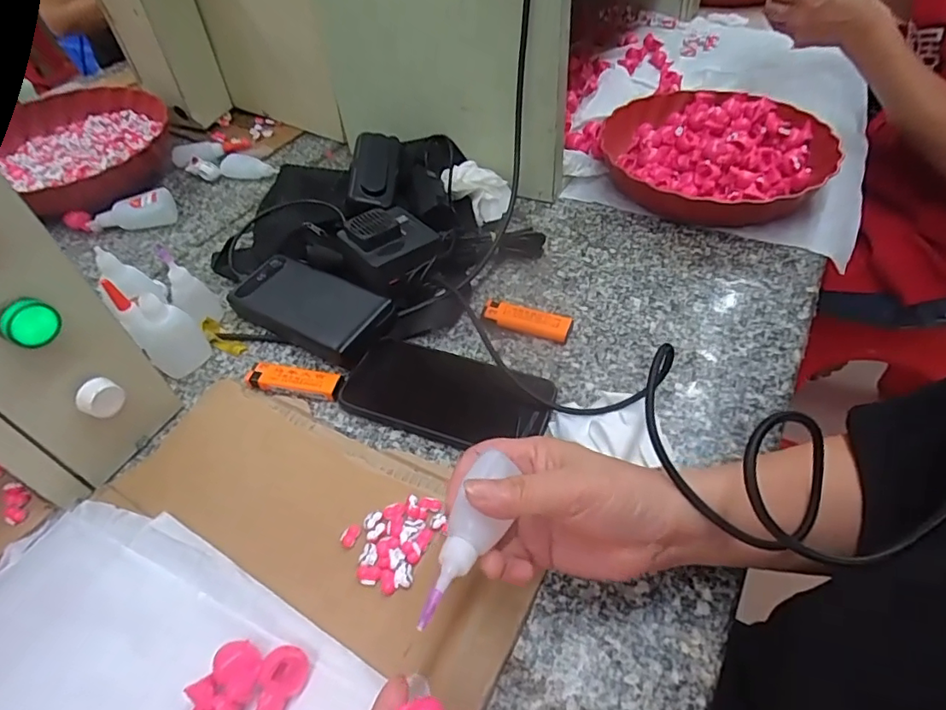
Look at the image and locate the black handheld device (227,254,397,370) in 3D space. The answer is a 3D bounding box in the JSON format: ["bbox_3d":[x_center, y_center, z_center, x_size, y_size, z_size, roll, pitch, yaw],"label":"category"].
[{"bbox_3d":[-0.149,-0.045,0.493,0.153,0.033,0.071,27,55,24],"label":"black handheld device"}]

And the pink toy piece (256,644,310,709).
[{"bbox_3d":[-0.100,0.173,0.284,0.021,0.021,0.031,12,50,13],"label":"pink toy piece"}]

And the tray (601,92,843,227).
[{"bbox_3d":[0.272,-0.228,0.608,0.237,0.064,0.236,10,50,11],"label":"tray"}]

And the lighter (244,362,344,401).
[{"bbox_3d":[-0.150,0.021,0.452,0.082,0.012,0.023,10,50,11],"label":"lighter"}]

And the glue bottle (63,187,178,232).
[{"bbox_3d":[-0.412,-0.163,0.626,0.124,0.031,0.046,-9,49,-5],"label":"glue bottle"}]

